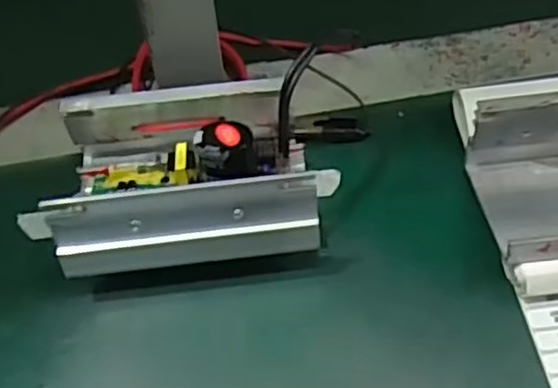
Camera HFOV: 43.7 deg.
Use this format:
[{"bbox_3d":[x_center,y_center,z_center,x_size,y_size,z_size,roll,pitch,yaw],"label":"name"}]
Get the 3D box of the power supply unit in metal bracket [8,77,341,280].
[{"bbox_3d":[-0.049,-0.016,0.380,0.155,0.066,0.121,-7,56,-1],"label":"power supply unit in metal bracket"}]

